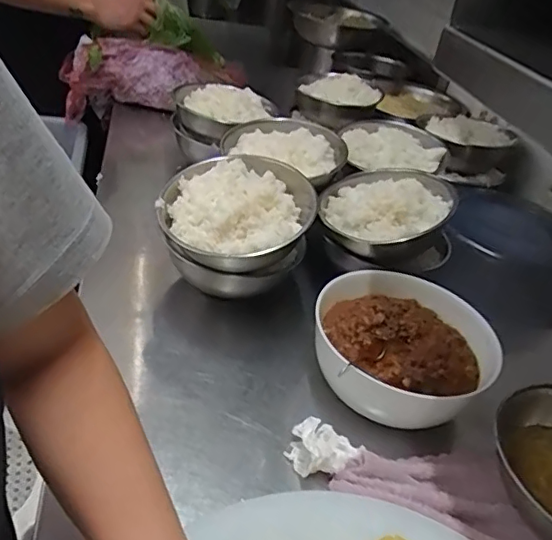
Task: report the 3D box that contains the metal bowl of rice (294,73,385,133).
[{"bbox_3d":[0.119,-0.324,1.064,0.154,0.062,0.157,8,34,-5],"label":"metal bowl of rice"}]

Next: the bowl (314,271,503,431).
[{"bbox_3d":[0.127,0.082,0.570,0.177,0.071,0.179,8,34,-5],"label":"bowl"}]

